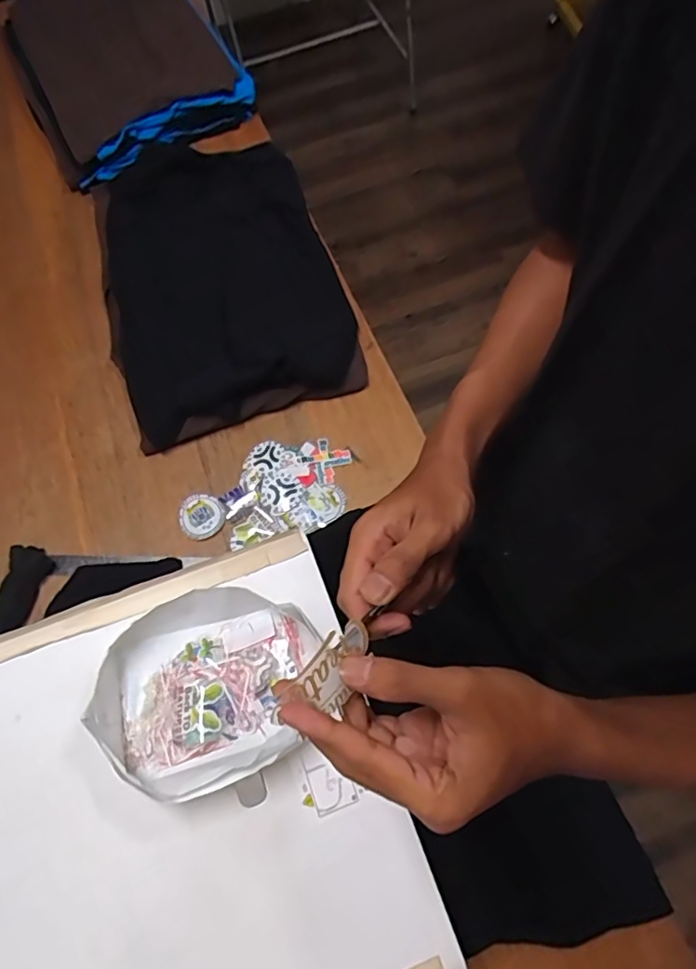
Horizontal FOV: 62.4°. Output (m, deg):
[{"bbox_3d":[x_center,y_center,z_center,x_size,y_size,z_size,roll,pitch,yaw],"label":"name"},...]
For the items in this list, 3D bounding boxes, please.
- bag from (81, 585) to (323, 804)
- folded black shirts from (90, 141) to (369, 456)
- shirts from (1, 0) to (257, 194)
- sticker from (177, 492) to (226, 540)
[{"bbox_3d":[-0.120,0.176,0.506,0.191,0.052,0.157,-27,72,-9],"label":"bag"},{"bbox_3d":[-0.206,-0.338,0.899,0.356,0.050,0.538,-18,70,-6],"label":"folded black shirts"},{"bbox_3d":[-0.425,-0.820,1.101,0.406,0.087,0.557,-28,72,-9],"label":"shirts"},{"bbox_3d":[-0.197,0.040,0.768,0.059,0.005,0.062,0,69,0],"label":"sticker"}]

